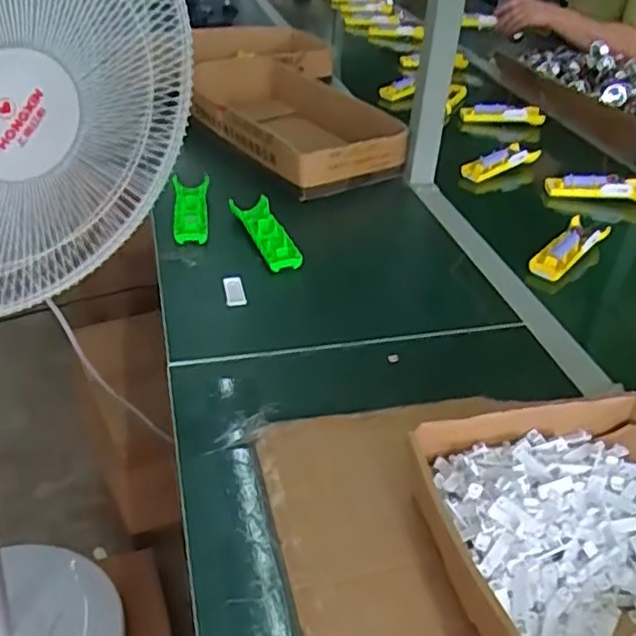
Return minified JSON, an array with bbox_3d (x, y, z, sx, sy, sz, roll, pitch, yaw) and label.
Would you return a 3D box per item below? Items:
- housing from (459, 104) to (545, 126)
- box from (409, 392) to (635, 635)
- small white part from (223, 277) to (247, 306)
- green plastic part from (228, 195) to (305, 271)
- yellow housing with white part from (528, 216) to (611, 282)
[{"bbox_3d":[0.377,-0.419,1.379,0.173,0.036,0.046,0,36,-6],"label":"housing"},{"bbox_3d":[0.205,0.161,0.487,0.237,0.056,0.232,-8,37,-13],"label":"box"},{"bbox_3d":[-0.097,-0.031,0.782,0.023,0.012,0.044,-7,37,-12],"label":"small white part"},{"bbox_3d":[-0.067,-0.112,0.880,0.045,0.034,0.158,-14,38,-20],"label":"green plastic part"},{"bbox_3d":[0.340,-0.095,0.914,0.047,0.035,0.146,30,45,34],"label":"yellow housing with white part"}]

